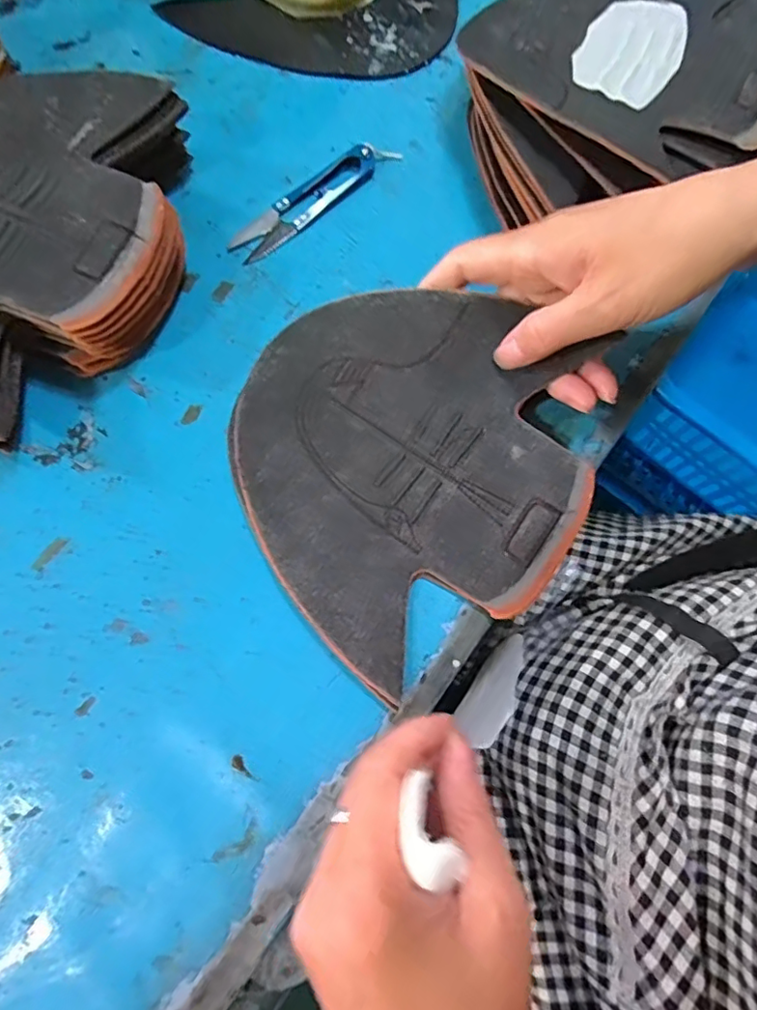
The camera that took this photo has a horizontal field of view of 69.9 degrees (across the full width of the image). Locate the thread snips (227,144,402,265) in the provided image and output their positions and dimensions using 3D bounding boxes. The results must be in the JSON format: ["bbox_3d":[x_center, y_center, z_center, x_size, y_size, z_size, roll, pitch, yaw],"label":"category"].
[{"bbox_3d":[-0.039,-0.187,0.327,0.024,0.009,0.117,43,78,11],"label":"thread snips"}]

